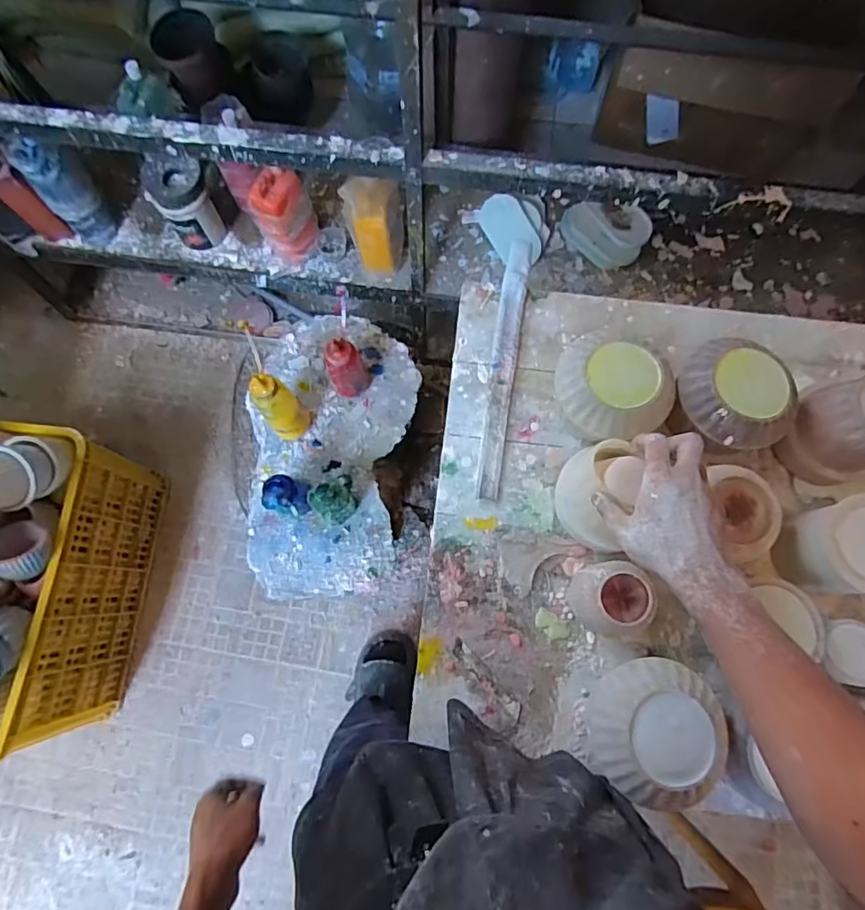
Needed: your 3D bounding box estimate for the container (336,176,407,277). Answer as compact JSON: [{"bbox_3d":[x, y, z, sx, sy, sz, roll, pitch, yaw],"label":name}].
[{"bbox_3d":[-0.113,-0.460,1.097,0.110,0.237,0.073,1,75,0],"label":"container"}]

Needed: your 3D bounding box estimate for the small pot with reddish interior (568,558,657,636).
[{"bbox_3d":[0.191,0.156,0.589,0.068,0.080,0.073,0,75,0],"label":"small pot with reddish interior"}]

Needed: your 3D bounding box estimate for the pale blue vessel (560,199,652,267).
[{"bbox_3d":[0.369,-0.483,1.187,0.186,0.081,0.102,26,77,6],"label":"pale blue vessel"}]

